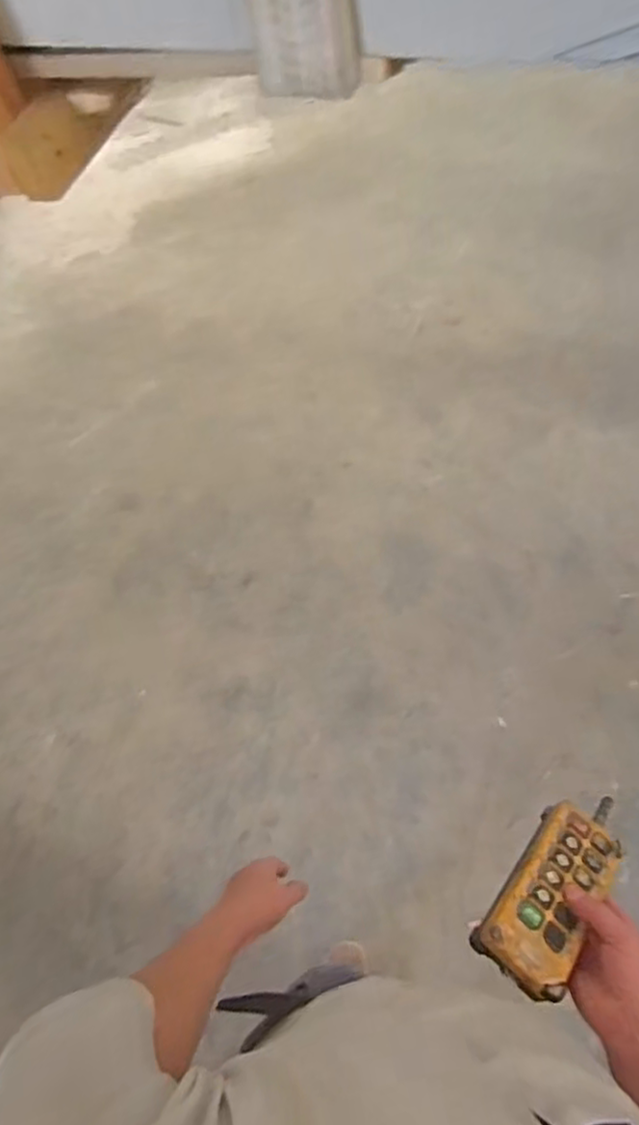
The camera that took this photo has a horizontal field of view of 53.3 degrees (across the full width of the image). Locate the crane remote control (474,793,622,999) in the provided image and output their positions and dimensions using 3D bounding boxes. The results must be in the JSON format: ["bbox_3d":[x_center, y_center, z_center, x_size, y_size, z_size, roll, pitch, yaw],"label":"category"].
[{"bbox_3d":[0.221,0.288,0.583,0.074,0.035,0.202,37,54,21],"label":"crane remote control"}]

